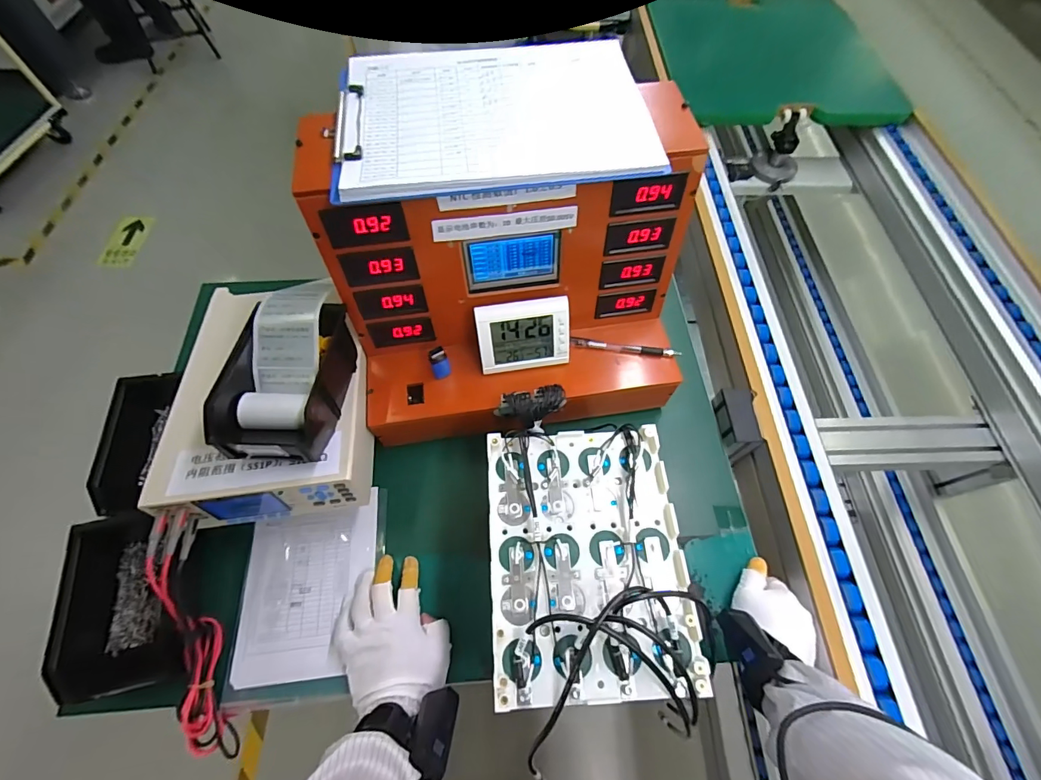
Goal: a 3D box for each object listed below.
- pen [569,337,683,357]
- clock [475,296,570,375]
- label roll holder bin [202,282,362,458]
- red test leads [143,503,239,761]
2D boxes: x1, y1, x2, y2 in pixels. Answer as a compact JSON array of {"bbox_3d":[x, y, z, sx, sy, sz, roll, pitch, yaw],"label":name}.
[{"bbox_3d":[0.137,-0.057,0.587,0.140,0.013,0.014,7,63,3],"label":"pen"},{"bbox_3d":[0.003,-0.067,0.550,0.110,0.092,0.024,-7,34,-4],"label":"clock"},{"bbox_3d":[-0.256,-0.027,0.502,0.105,0.066,0.214,2,63,1],"label":"label roll holder bin"},{"bbox_3d":[-0.343,0.255,0.466,0.032,0.053,0.257,-12,93,-6],"label":"red test leads"}]

